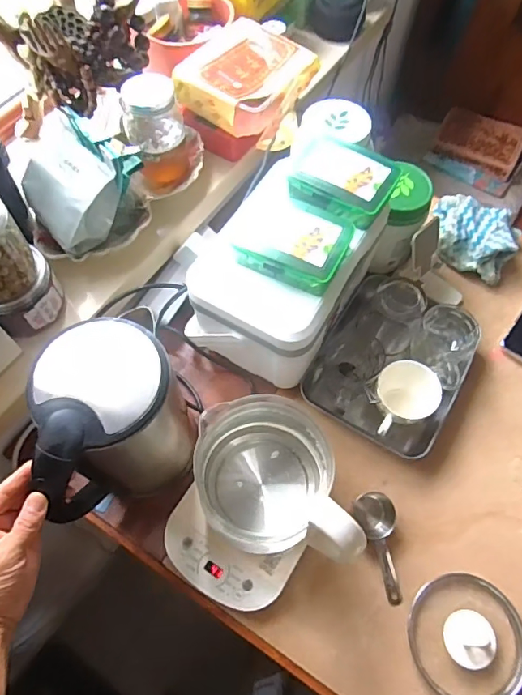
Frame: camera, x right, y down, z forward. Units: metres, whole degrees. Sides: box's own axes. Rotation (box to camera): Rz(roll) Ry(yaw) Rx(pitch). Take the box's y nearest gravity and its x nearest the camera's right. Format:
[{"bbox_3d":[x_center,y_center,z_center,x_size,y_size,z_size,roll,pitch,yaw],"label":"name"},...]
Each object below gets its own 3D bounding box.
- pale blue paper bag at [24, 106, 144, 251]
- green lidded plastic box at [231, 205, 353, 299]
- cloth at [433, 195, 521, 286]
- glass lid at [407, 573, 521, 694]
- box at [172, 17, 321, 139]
[{"bbox_3d":[-0.237,-0.219,0.621,0.133,0.131,0.106,-35,68,-16],"label":"pale blue paper bag"},{"bbox_3d":[0.038,-0.127,0.583,0.128,0.036,0.097,19,65,9],"label":"green lidded plastic box"},{"bbox_3d":[0.358,-0.194,0.814,0.143,0.058,0.124,26,66,12],"label":"cloth"},{"bbox_3d":[0.245,0.342,0.563,0.131,0.031,0.134,0,63,0],"label":"glass lid"},{"bbox_3d":[-0.020,-0.414,0.742,0.152,0.064,0.196,34,68,16],"label":"box"}]

